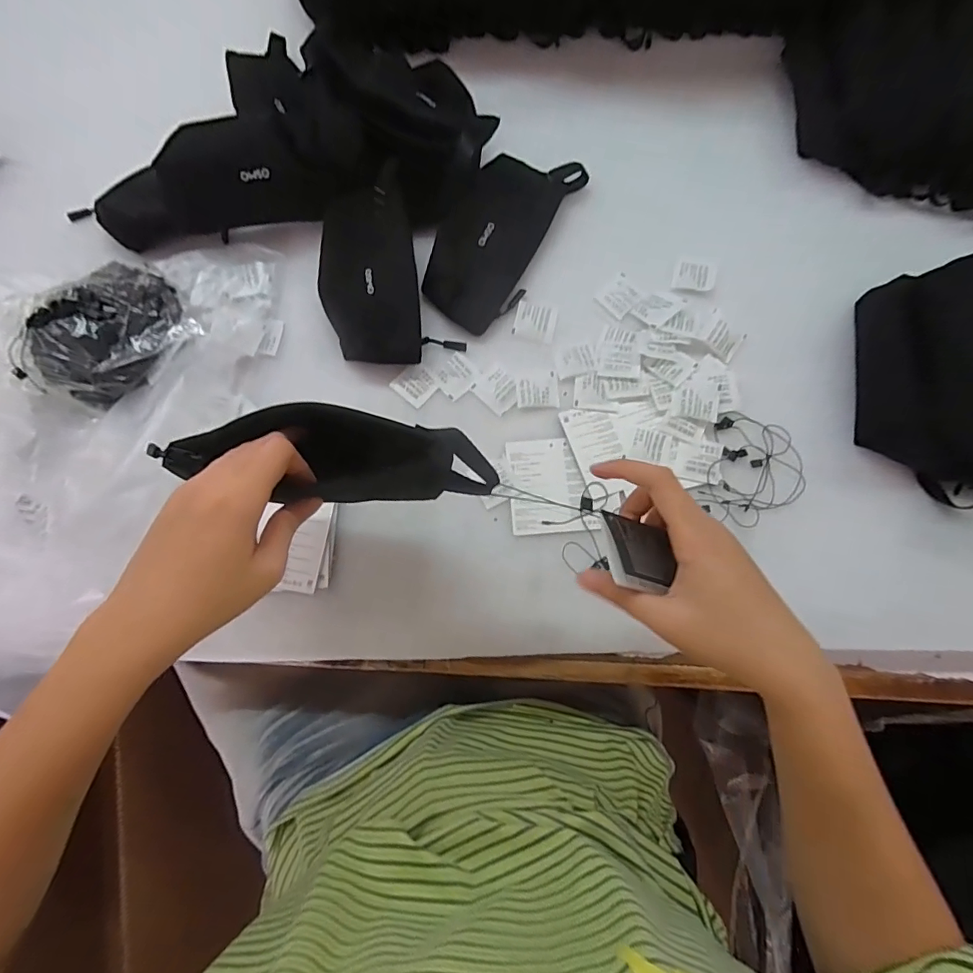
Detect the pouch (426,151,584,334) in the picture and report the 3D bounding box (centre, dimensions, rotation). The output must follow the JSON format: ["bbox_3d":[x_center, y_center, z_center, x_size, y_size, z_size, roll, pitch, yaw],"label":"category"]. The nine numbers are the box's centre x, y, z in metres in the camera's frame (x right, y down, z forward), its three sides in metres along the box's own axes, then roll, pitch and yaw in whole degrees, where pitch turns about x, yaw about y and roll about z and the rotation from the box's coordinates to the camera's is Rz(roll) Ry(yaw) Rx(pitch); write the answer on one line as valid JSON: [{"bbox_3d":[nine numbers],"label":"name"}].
[{"bbox_3d":[0.013,-0.262,0.501,0.108,0.034,0.212,23,79,8],"label":"pouch"}]

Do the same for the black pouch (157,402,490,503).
[{"bbox_3d":[-0.101,-0.018,0.324,0.214,0.041,0.059,6,75,4],"label":"black pouch"}]

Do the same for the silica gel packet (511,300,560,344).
[{"bbox_3d":[0.049,-0.165,0.491,0.040,0.004,0.038,14,78,6],"label":"silica gel packet"}]

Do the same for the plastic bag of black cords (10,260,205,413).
[{"bbox_3d":[-0.366,-0.149,0.468,0.132,0.044,0.152,32,80,10],"label":"plastic bag of black cords"}]

